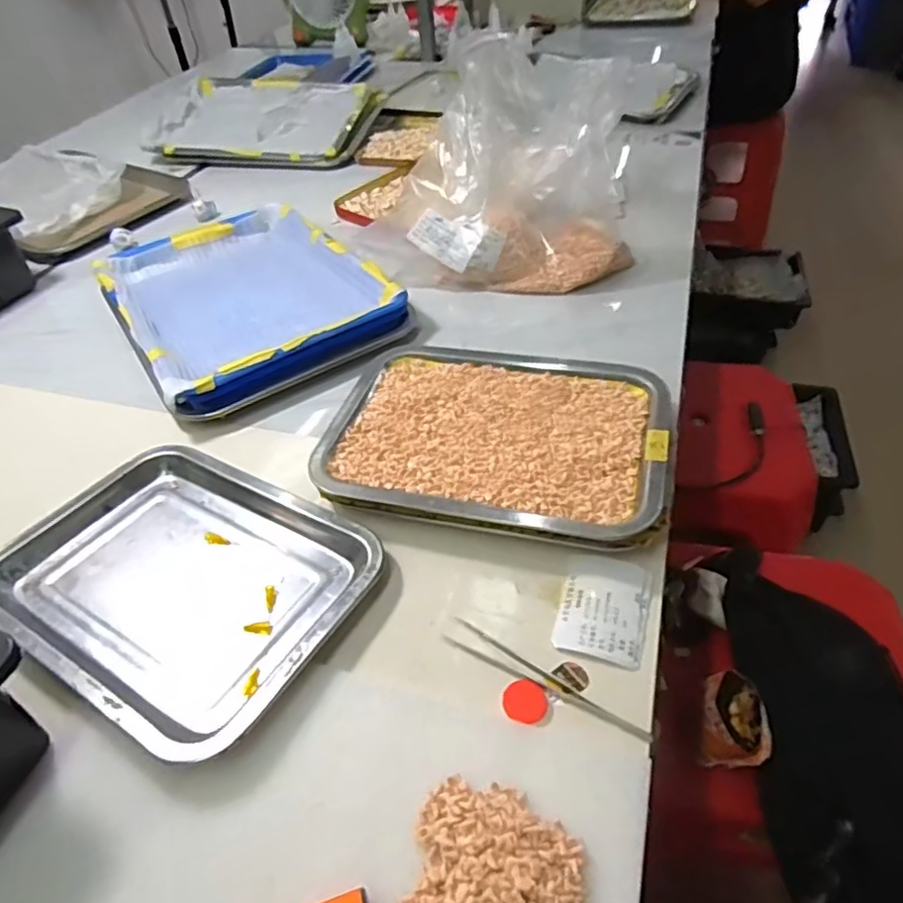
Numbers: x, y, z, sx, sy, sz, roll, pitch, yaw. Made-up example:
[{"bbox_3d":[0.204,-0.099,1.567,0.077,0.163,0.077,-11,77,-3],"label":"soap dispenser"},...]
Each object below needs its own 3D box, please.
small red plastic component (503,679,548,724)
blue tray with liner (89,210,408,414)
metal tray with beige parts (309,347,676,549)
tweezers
[{"bbox_3d":[0.043,0.144,0.362,0.025,0.004,0.024,-3,44,3],"label":"small red plastic component"},{"bbox_3d":[-0.230,-0.172,0.690,0.253,0.036,0.344,-29,49,-22],"label":"blue tray with liner"},{"bbox_3d":[0.036,-0.019,0.499,0.264,0.025,0.196,5,45,11],"label":"metal tray with beige parts"},{"bbox_3d":[0.055,0.134,0.371,0.129,0.005,0.015,21,50,25],"label":"tweezers"}]

